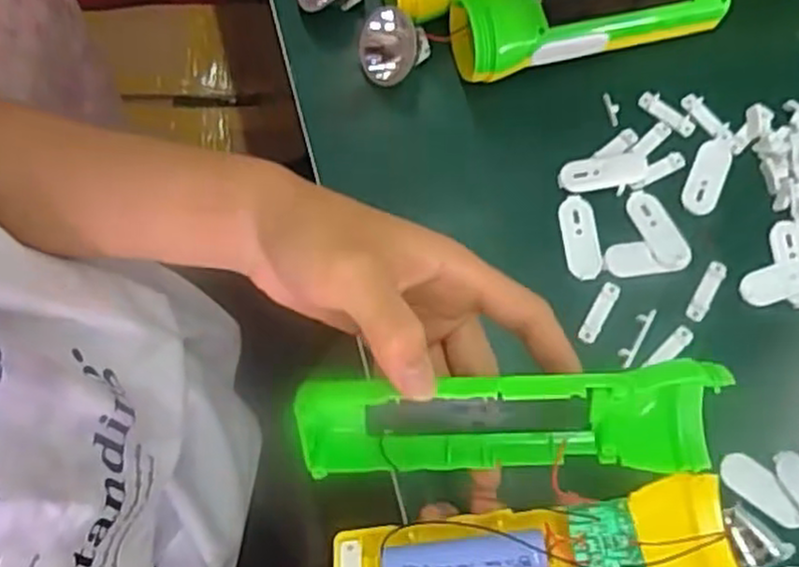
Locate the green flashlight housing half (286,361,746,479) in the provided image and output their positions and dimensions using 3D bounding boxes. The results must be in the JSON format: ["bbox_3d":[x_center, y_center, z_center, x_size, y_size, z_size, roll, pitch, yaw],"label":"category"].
[{"bbox_3d":[0.041,0.055,0.286,0.157,0.040,0.034,-3,74,4],"label":"green flashlight housing half"}]

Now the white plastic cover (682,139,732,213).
[{"bbox_3d":[0.182,-0.063,0.432,0.020,0.004,0.049,25,75,7],"label":"white plastic cover"}]

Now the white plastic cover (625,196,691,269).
[{"bbox_3d":[0.148,-0.030,0.419,0.020,0.004,0.049,-23,75,-7],"label":"white plastic cover"}]

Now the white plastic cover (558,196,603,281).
[{"bbox_3d":[0.104,-0.026,0.423,0.020,0.004,0.049,-7,74,-2],"label":"white plastic cover"}]

